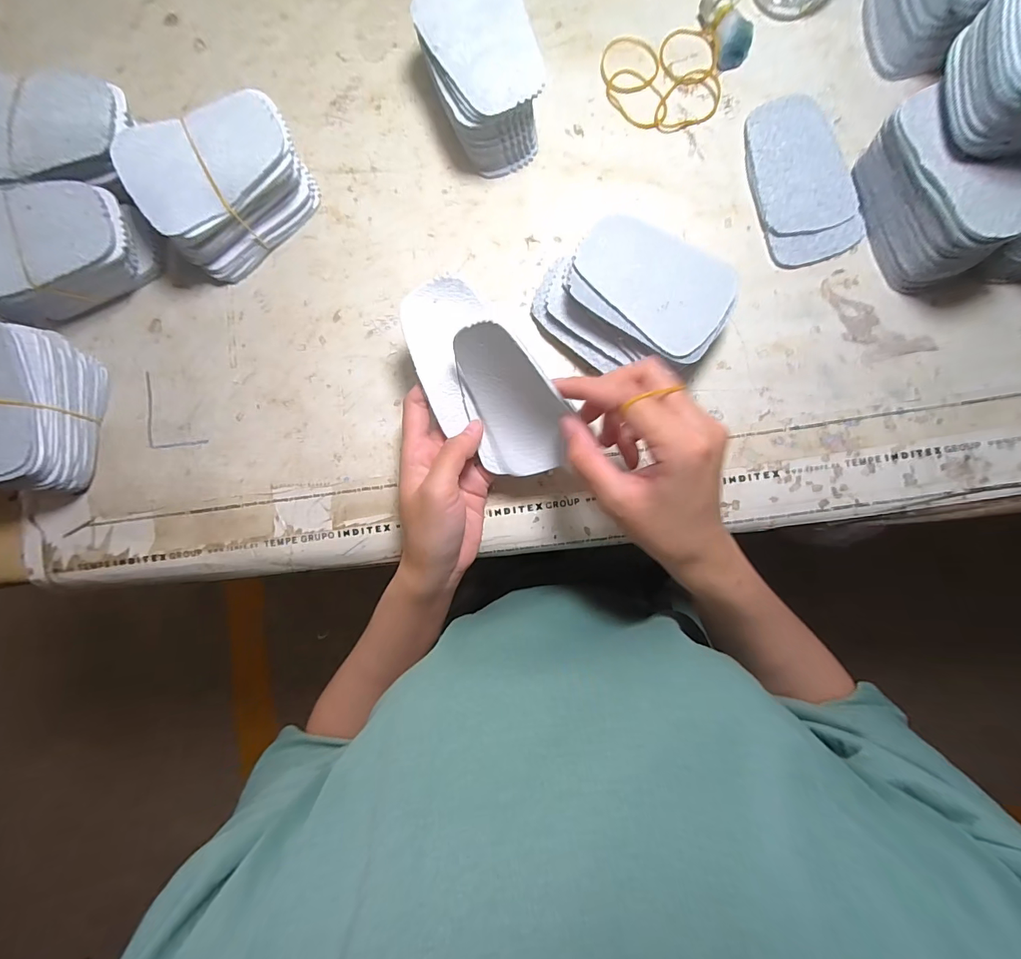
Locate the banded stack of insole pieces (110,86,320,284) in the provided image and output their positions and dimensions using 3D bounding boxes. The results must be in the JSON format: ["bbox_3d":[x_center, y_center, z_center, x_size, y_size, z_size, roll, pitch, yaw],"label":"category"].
[{"bbox_3d":[-0.195,-0.204,0.304,0.109,0.063,0.070,-35,87,1],"label":"banded stack of insole pieces"}]

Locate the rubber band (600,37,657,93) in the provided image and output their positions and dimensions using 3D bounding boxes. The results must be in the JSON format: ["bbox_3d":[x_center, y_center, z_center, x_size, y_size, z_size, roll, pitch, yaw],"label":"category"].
[{"bbox_3d":[0.088,-0.311,0.327,0.042,0.004,0.044,-8,88,2],"label":"rubber band"}]

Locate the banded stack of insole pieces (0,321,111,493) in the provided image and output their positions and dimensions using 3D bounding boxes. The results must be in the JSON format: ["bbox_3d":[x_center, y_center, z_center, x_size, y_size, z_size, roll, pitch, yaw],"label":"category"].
[{"bbox_3d":[-0.335,-0.047,0.303,0.069,0.063,0.104,2,88,2],"label":"banded stack of insole pieces"}]

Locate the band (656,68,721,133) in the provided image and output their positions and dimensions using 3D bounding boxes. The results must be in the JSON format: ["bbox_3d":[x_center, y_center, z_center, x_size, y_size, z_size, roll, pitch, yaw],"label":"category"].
[{"bbox_3d":[0.130,-0.280,0.323,0.049,0.007,0.035,-19,88,1],"label":"band"}]

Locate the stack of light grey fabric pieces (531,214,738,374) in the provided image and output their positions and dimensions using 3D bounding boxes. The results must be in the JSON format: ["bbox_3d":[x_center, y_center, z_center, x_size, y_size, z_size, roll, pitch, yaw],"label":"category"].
[{"bbox_3d":[0.082,-0.119,0.298,0.121,0.050,0.090,22,89,3],"label":"stack of light grey fabric pieces"}]

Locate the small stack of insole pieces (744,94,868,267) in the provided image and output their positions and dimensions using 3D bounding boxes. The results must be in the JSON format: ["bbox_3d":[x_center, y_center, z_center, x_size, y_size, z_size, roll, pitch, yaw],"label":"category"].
[{"bbox_3d":[0.211,-0.217,0.317,0.072,0.010,0.119,-11,88,2],"label":"small stack of insole pieces"}]

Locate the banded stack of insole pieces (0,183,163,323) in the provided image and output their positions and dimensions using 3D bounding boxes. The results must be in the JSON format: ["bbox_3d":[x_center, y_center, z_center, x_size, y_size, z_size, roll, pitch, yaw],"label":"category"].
[{"bbox_3d":[-0.310,-0.152,0.309,0.105,0.058,0.074,-6,88,2],"label":"banded stack of insole pieces"}]

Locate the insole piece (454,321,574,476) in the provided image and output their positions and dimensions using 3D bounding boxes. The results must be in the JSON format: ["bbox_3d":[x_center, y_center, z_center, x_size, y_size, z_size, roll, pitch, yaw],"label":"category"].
[{"bbox_3d":[-0.002,-0.044,0.262,0.011,0.068,0.096,-50,124,-37],"label":"insole piece"}]

